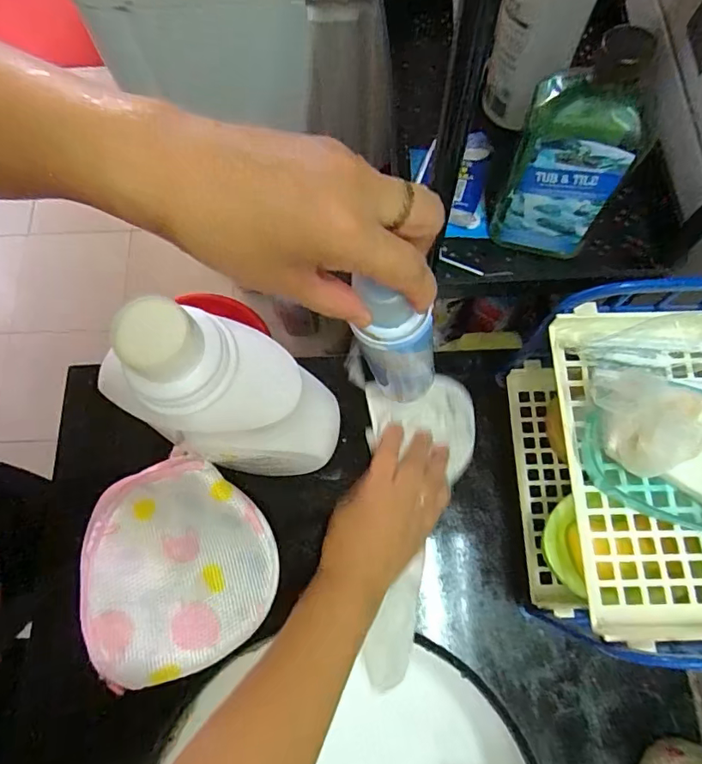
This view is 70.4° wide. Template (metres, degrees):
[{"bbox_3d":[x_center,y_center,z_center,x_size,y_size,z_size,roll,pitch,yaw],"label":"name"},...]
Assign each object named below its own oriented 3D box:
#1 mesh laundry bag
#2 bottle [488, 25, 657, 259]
[{"bbox_3d":[-0.156,0.162,0.436,0.175,0.046,0.173,-25,76,-5],"label":"mesh laundry bag"},{"bbox_3d":[0.153,-0.156,0.354,0.072,0.157,0.050,15,76,5],"label":"bottle"}]

